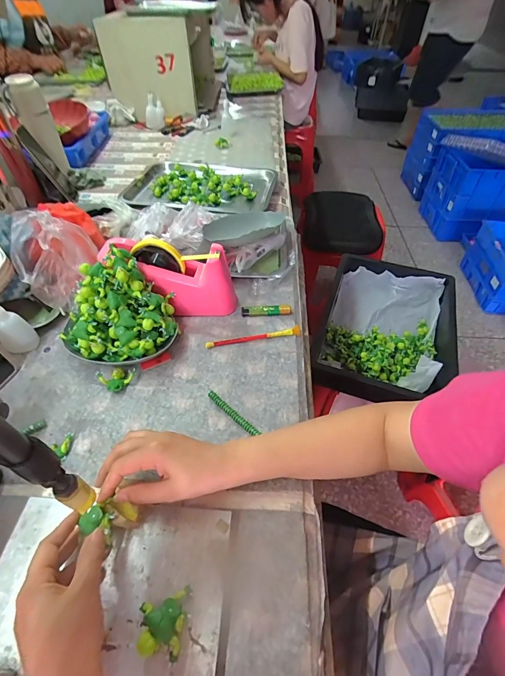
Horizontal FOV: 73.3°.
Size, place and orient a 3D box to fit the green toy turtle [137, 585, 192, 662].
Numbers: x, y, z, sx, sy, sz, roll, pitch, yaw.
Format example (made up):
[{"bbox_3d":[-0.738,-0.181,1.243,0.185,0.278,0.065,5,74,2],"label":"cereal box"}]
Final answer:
[{"bbox_3d":[-0.076,0.237,0.286,0.038,0.021,0.046,3,48,2],"label":"green toy turtle"}]

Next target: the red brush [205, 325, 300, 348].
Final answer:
[{"bbox_3d":[0.002,-0.002,0.522,0.146,0.012,0.016,-8,49,-8],"label":"red brush"}]

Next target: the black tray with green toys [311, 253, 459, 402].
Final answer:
[{"bbox_3d":[0.345,-0.014,0.869,0.319,0.117,0.425,16,50,12],"label":"black tray with green toys"}]

